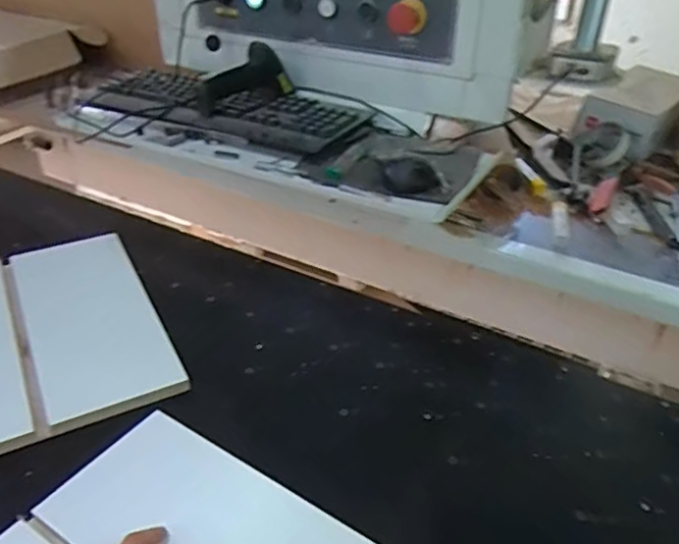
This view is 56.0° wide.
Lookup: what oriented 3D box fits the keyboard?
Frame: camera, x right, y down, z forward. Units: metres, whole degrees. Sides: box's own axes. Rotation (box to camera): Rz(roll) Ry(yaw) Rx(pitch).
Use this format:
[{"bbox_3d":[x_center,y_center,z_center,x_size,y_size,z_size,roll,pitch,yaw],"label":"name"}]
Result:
[{"bbox_3d":[-0.174,-0.256,0.969,0.435,0.033,0.170,19,38,24],"label":"keyboard"}]

